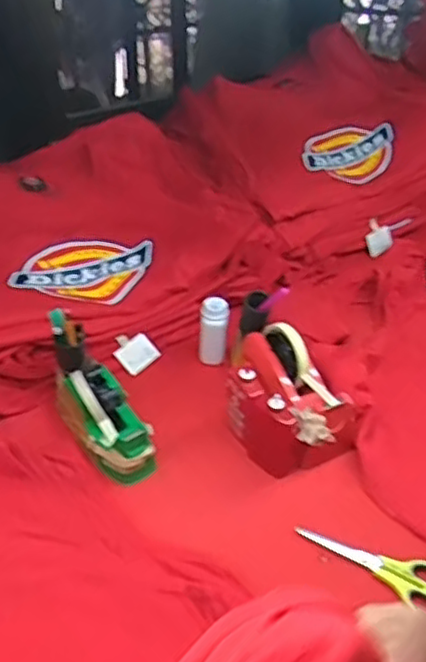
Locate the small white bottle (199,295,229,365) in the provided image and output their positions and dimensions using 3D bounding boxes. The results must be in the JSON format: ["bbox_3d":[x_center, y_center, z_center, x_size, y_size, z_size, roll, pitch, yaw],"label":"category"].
[{"bbox_3d":[0.001,0.000,0.970,0.038,0.102,0.033,5,41,-1],"label":"small white bottle"}]

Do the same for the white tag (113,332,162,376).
[{"bbox_3d":[-0.114,0.028,0.984,0.055,0.010,0.060,-39,77,-18],"label":"white tag"}]

